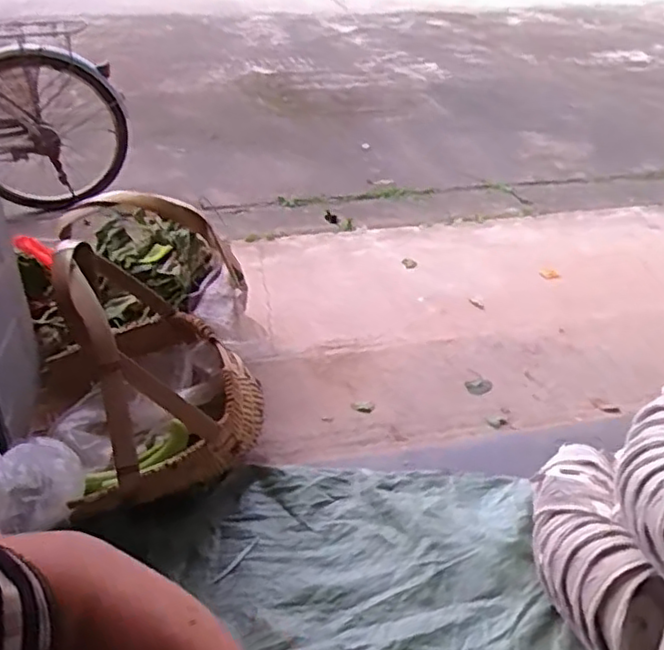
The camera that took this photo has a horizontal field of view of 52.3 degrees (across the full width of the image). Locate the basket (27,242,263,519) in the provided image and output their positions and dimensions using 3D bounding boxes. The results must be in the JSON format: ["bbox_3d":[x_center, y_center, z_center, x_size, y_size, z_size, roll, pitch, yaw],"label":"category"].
[{"bbox_3d":[-0.324,0.038,1.151,0.342,0.386,0.416,-15,35,-22],"label":"basket"}]

